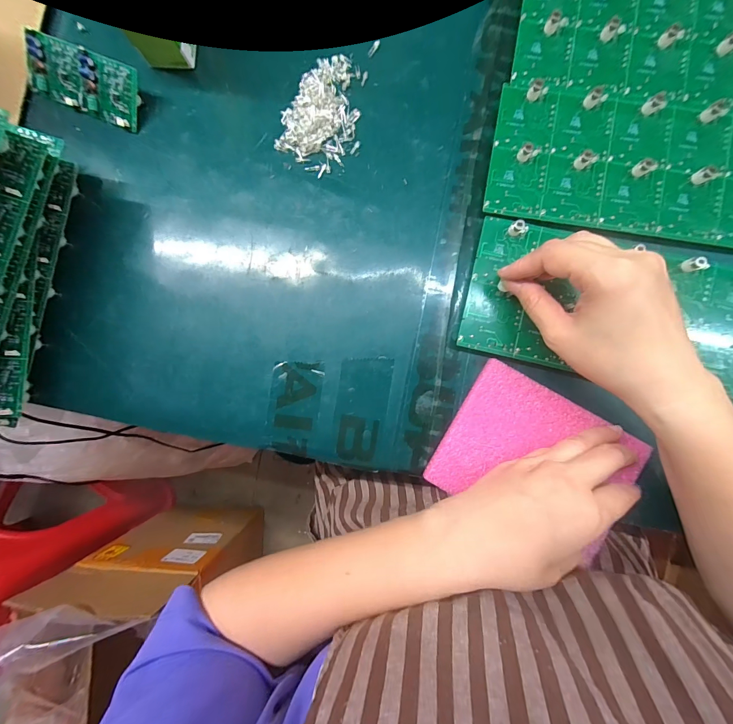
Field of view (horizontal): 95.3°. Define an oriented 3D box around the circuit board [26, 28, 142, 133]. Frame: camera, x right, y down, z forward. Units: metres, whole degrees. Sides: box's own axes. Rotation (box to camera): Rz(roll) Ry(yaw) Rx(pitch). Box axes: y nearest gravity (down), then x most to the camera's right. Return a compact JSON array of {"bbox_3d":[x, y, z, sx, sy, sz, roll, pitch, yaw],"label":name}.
[{"bbox_3d":[-0.242,-0.240,0.286,0.100,0.010,0.045,22,115,2],"label":"circuit board"}]

